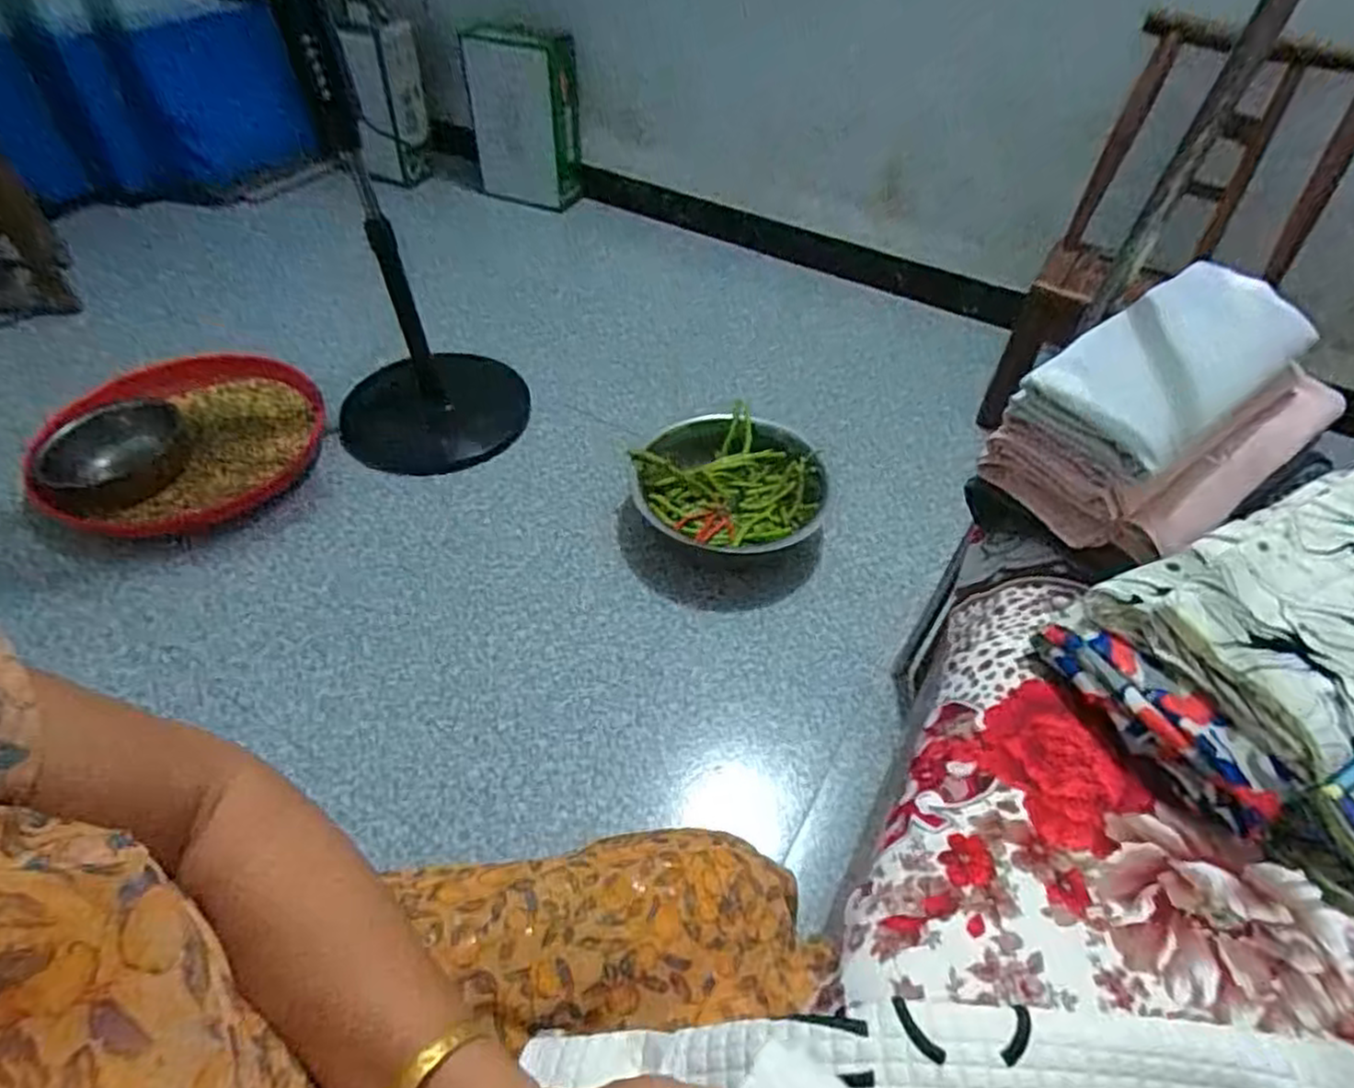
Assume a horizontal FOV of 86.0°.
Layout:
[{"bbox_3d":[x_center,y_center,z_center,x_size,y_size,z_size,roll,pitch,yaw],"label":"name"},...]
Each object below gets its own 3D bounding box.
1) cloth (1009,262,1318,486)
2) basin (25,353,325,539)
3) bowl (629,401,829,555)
[{"bbox_3d":[0.379,-0.138,0.554,0.224,0.046,0.107,-27,55,-24],"label":"cloth"},{"bbox_3d":[-0.816,-0.178,1.218,0.394,0.116,0.377,1,49,-2],"label":"basin"},{"bbox_3d":[0.100,-0.092,1.192,0.301,0.086,0.255,34,55,24],"label":"bowl"}]

